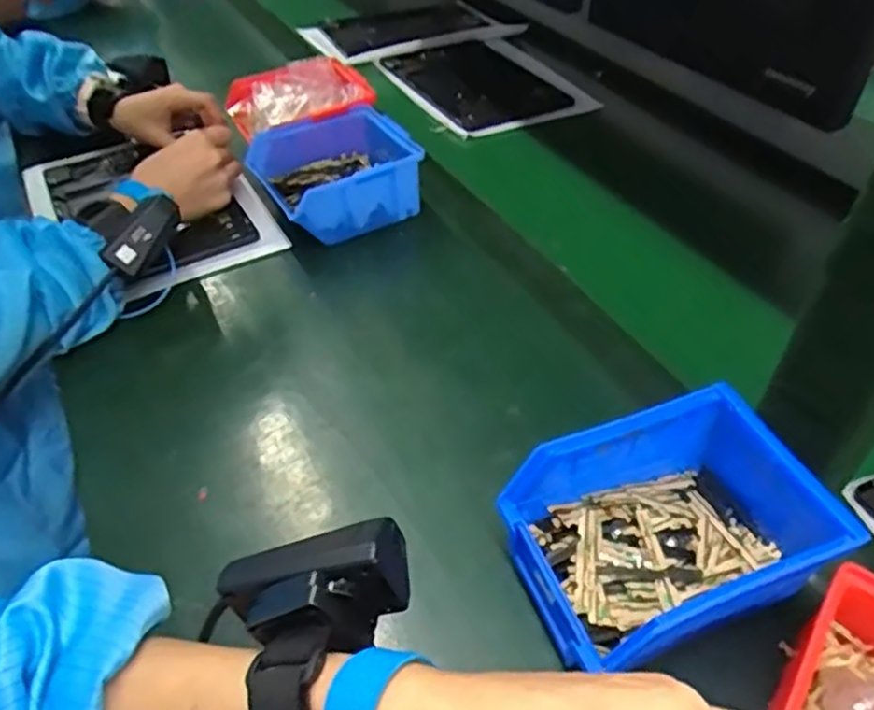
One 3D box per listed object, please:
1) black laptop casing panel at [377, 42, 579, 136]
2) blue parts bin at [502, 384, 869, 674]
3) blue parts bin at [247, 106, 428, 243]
[{"bbox_3d":[0.057,-0.351,0.856,0.168,0.013,0.244,-17,49,-19],"label":"black laptop casing panel"},{"bbox_3d":[0.120,0.095,0.352,0.151,0.078,0.109,-13,48,-16],"label":"blue parts bin"},{"bbox_3d":[-0.091,-0.167,0.631,0.132,0.074,0.127,-20,50,-21],"label":"blue parts bin"}]

